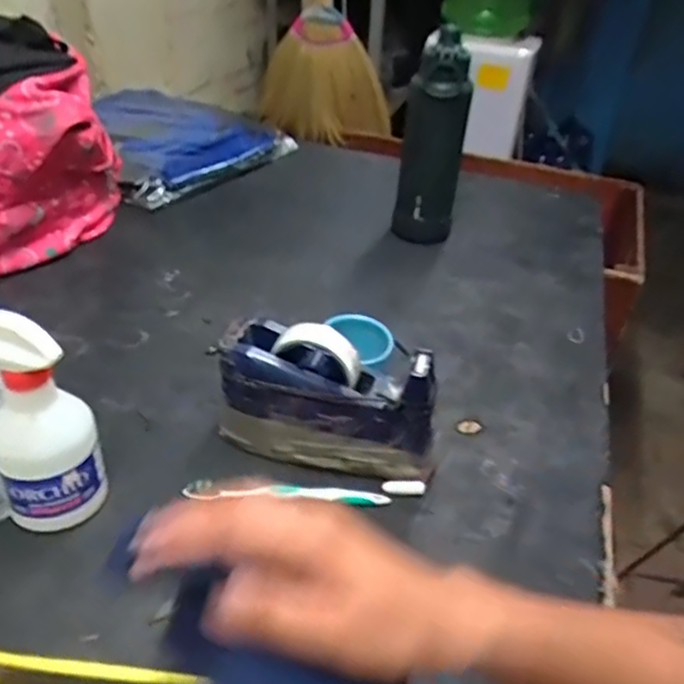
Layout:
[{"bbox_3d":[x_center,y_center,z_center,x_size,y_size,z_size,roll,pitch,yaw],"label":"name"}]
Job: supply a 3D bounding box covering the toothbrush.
[{"bbox_3d":[-0.049,0.135,0.566,0.182,0.015,0.018,4,35,-3],"label":"toothbrush"}]

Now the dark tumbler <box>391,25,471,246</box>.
[{"bbox_3d":[0.137,-0.293,0.945,0.090,0.293,0.070,12,36,8],"label":"dark tumbler"}]

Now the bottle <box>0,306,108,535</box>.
[{"bbox_3d":[-0.236,0.061,0.494,0.079,0.182,0.070,-13,39,-24],"label":"bottle"}]

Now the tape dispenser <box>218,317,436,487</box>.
[{"bbox_3d":[-0.012,0.055,0.588,0.205,0.119,0.063,13,36,10],"label":"tape dispenser"}]

